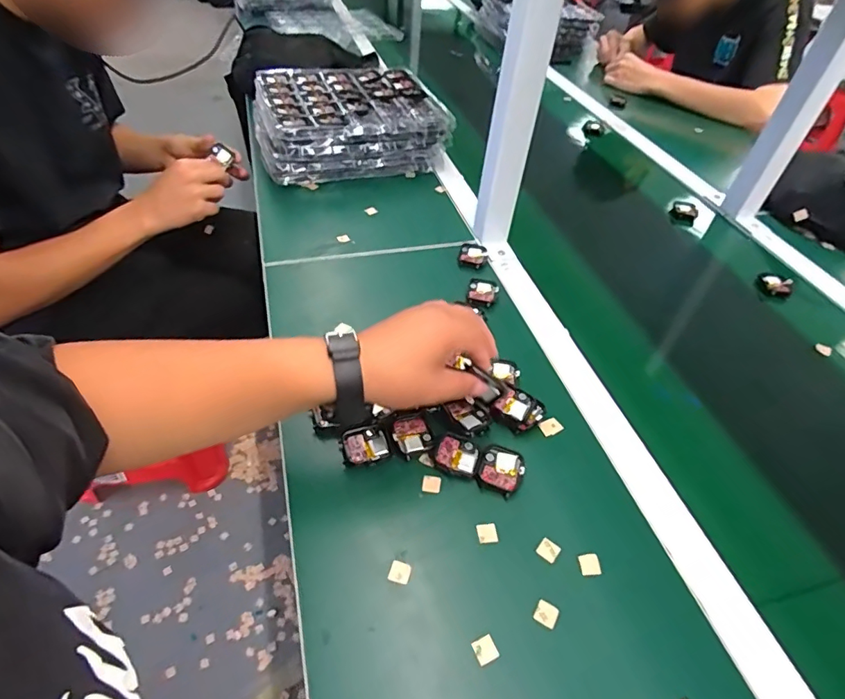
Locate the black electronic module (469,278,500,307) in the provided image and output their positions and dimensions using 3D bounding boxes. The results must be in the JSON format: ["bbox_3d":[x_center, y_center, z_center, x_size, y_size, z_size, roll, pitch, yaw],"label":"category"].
[{"bbox_3d":[0.077,-0.073,0.621,0.035,0.010,0.047,14,47,7],"label":"black electronic module"}]

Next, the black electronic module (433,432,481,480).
[{"bbox_3d":[0.033,0.097,0.452,0.041,0.009,0.037,16,48,9],"label":"black electronic module"}]

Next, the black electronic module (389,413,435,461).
[{"bbox_3d":[-0.011,0.080,0.466,0.037,0.007,0.044,-12,50,-17],"label":"black electronic module"}]

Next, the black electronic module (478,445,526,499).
[{"bbox_3d":[0.072,0.110,0.447,0.038,0.008,0.046,19,48,11],"label":"black electronic module"}]

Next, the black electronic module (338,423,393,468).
[{"bbox_3d":[-0.053,0.090,0.455,0.043,0.010,0.035,-13,50,-17],"label":"black electronic module"}]

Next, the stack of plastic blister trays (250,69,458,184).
[{"bbox_3d":[-0.135,-0.399,0.854,0.295,0.088,0.256,-14,50,-18],"label":"stack of plastic blister trays"}]

